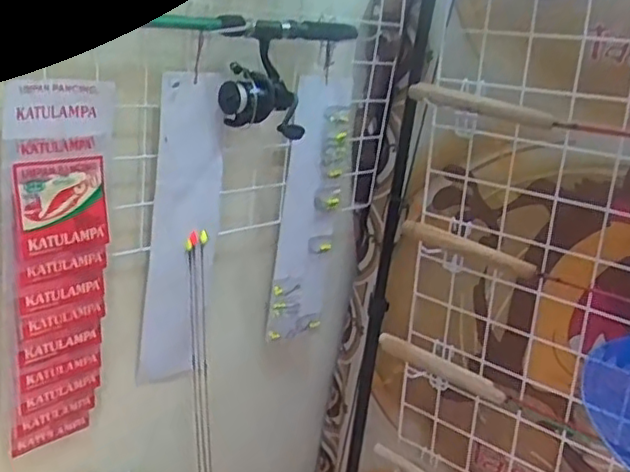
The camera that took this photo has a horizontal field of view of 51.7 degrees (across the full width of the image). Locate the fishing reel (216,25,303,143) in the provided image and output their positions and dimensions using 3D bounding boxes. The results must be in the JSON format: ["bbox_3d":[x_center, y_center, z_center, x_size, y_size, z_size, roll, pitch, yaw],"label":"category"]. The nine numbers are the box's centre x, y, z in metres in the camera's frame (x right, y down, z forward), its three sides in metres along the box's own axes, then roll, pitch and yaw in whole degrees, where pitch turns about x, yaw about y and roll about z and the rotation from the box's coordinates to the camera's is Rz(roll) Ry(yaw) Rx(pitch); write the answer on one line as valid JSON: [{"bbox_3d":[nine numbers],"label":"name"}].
[{"bbox_3d":[-0.065,-0.185,0.781,0.095,0.113,0.089,3,19,-10],"label":"fishing reel"}]

